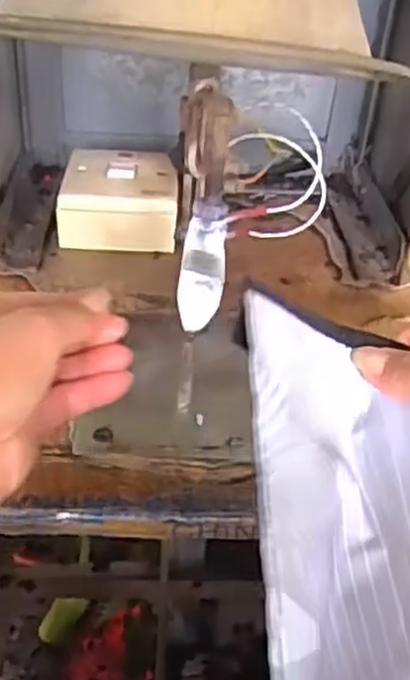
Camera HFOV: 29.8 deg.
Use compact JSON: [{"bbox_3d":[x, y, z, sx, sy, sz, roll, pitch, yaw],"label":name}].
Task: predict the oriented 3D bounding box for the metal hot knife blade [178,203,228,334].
[{"bbox_3d":[-0.001,-0.037,0.377,0.021,0.021,0.066,5,51,1],"label":"metal hot knife blade"}]

